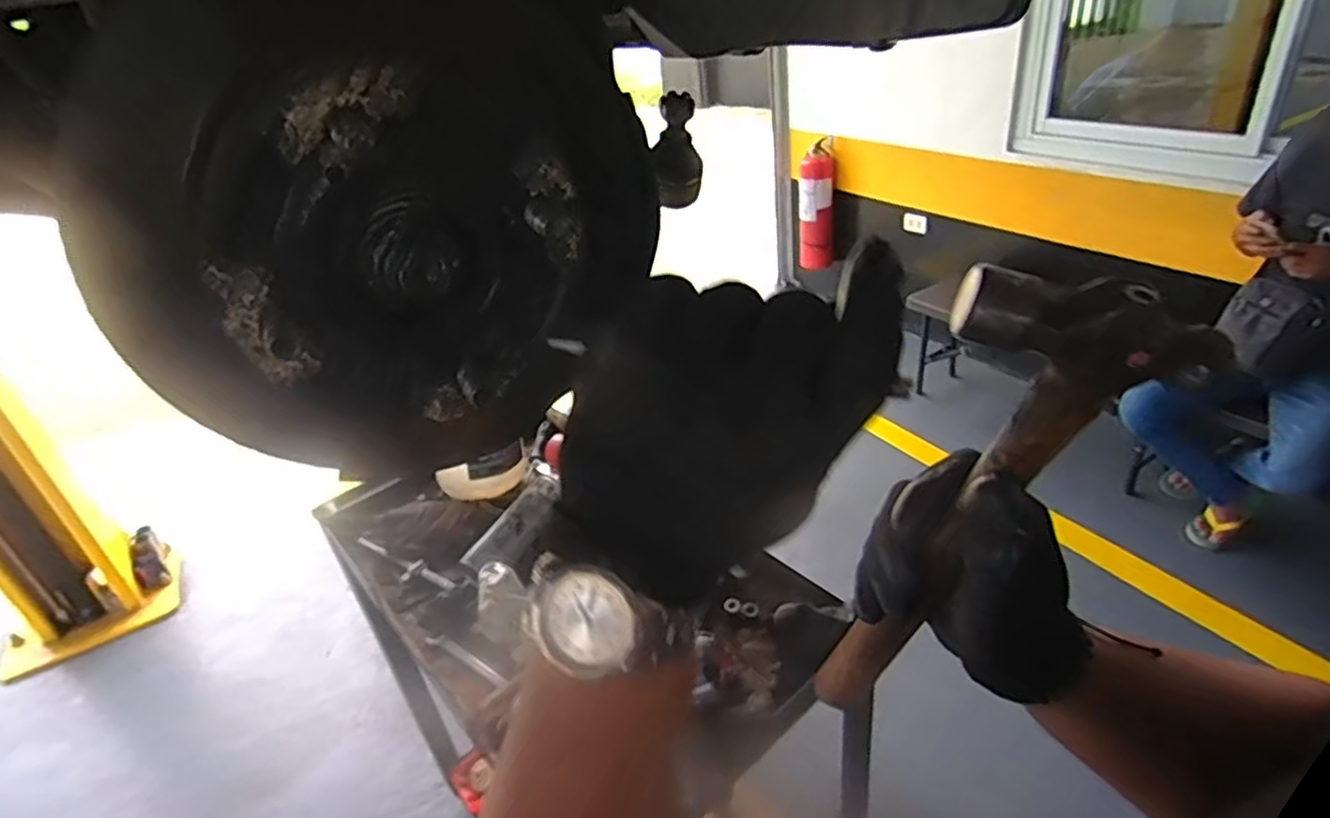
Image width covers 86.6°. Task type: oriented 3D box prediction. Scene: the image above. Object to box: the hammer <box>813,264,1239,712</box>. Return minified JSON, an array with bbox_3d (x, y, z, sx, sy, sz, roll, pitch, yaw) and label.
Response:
[{"bbox_3d":[0.130,0.070,0.354,0.044,0.320,0.078,-25,55,-31],"label":"hammer"}]

